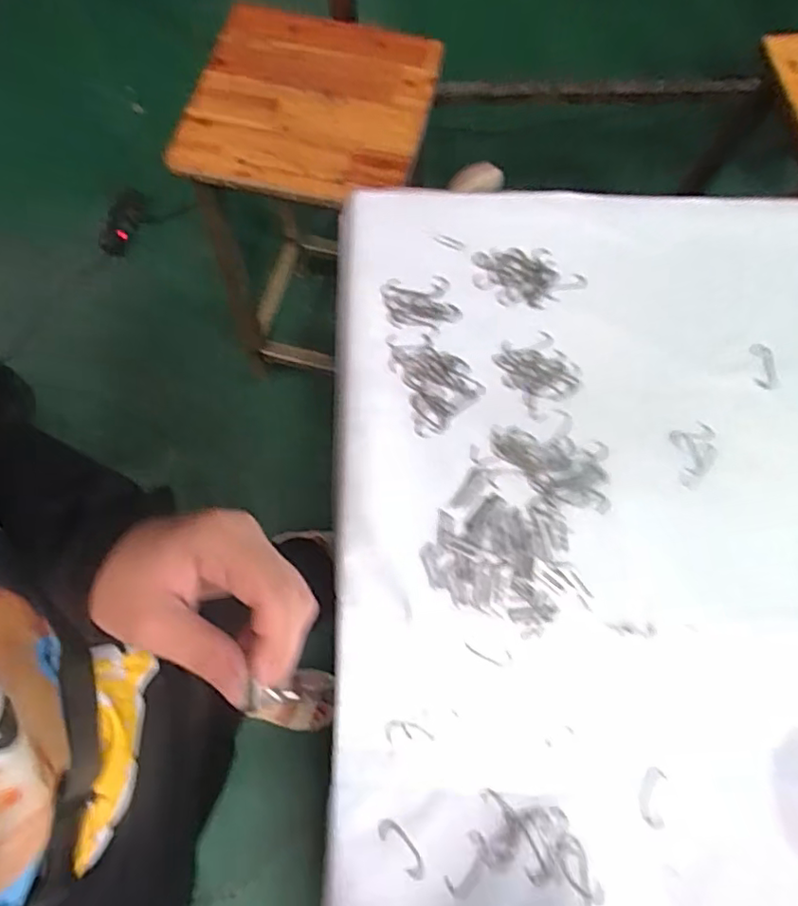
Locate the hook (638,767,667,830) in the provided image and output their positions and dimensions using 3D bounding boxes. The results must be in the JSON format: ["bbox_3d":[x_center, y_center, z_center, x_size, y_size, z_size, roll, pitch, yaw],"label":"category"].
[{"bbox_3d":[0.162,0.221,0.378,0.016,0.004,0.034,13,71,2],"label":"hook"}]

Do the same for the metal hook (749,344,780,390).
[{"bbox_3d":[0.303,-0.071,0.487,0.021,0.004,0.040,5,71,-1],"label":"metal hook"}]

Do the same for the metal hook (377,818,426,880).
[{"bbox_3d":[0.003,0.244,0.364,0.013,0.004,0.039,-38,77,-14],"label":"metal hook"}]

